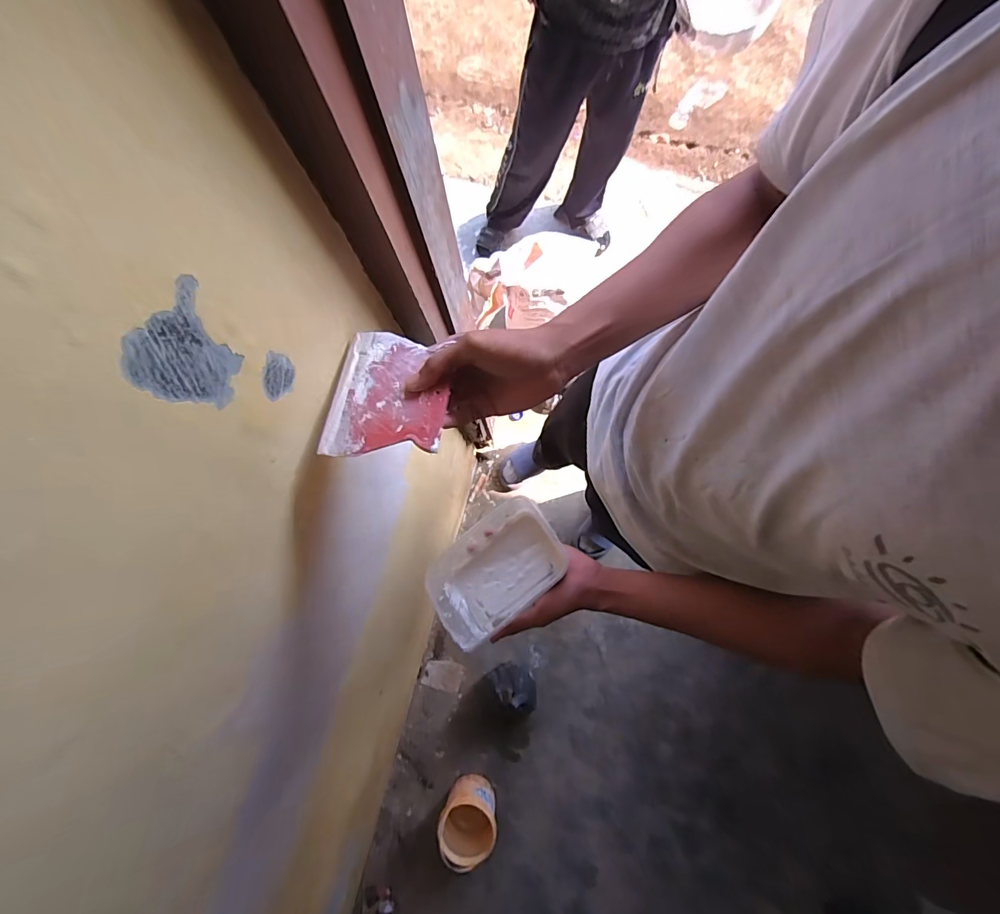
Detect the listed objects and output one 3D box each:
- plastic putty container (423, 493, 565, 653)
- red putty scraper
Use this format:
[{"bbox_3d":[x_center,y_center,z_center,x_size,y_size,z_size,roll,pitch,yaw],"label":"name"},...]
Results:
[{"bbox_3d":[-0.007,0.138,0.547,0.169,0.062,0.111,-39,80,-8],"label":"plastic putty container"},{"bbox_3d":[-0.096,-0.057,0.379,0.103,0.006,0.117,0,67,10],"label":"red putty scraper"}]

